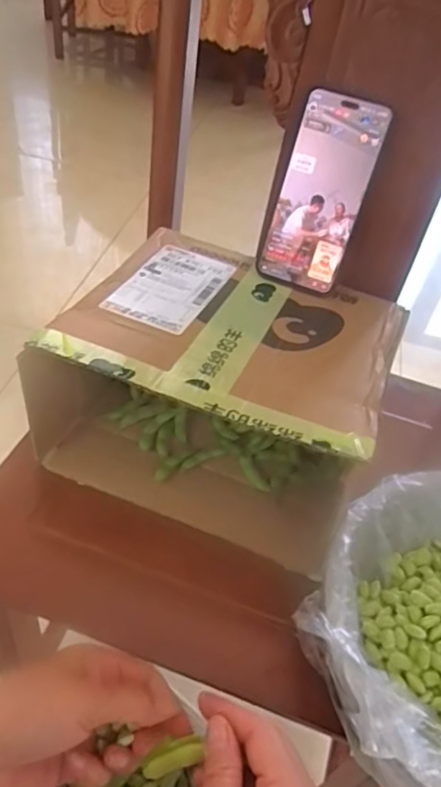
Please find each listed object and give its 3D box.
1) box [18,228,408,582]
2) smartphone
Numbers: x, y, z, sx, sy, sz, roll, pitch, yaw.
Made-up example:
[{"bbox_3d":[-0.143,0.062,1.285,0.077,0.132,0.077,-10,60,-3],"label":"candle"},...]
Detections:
[{"bbox_3d":[-0.006,-0.007,0.515,0.267,0.162,0.216,18,45,8],"label":"box"},{"bbox_3d":[0.084,-0.170,0.492,0.070,0.158,0.008,22,24,11],"label":"smartphone"}]

